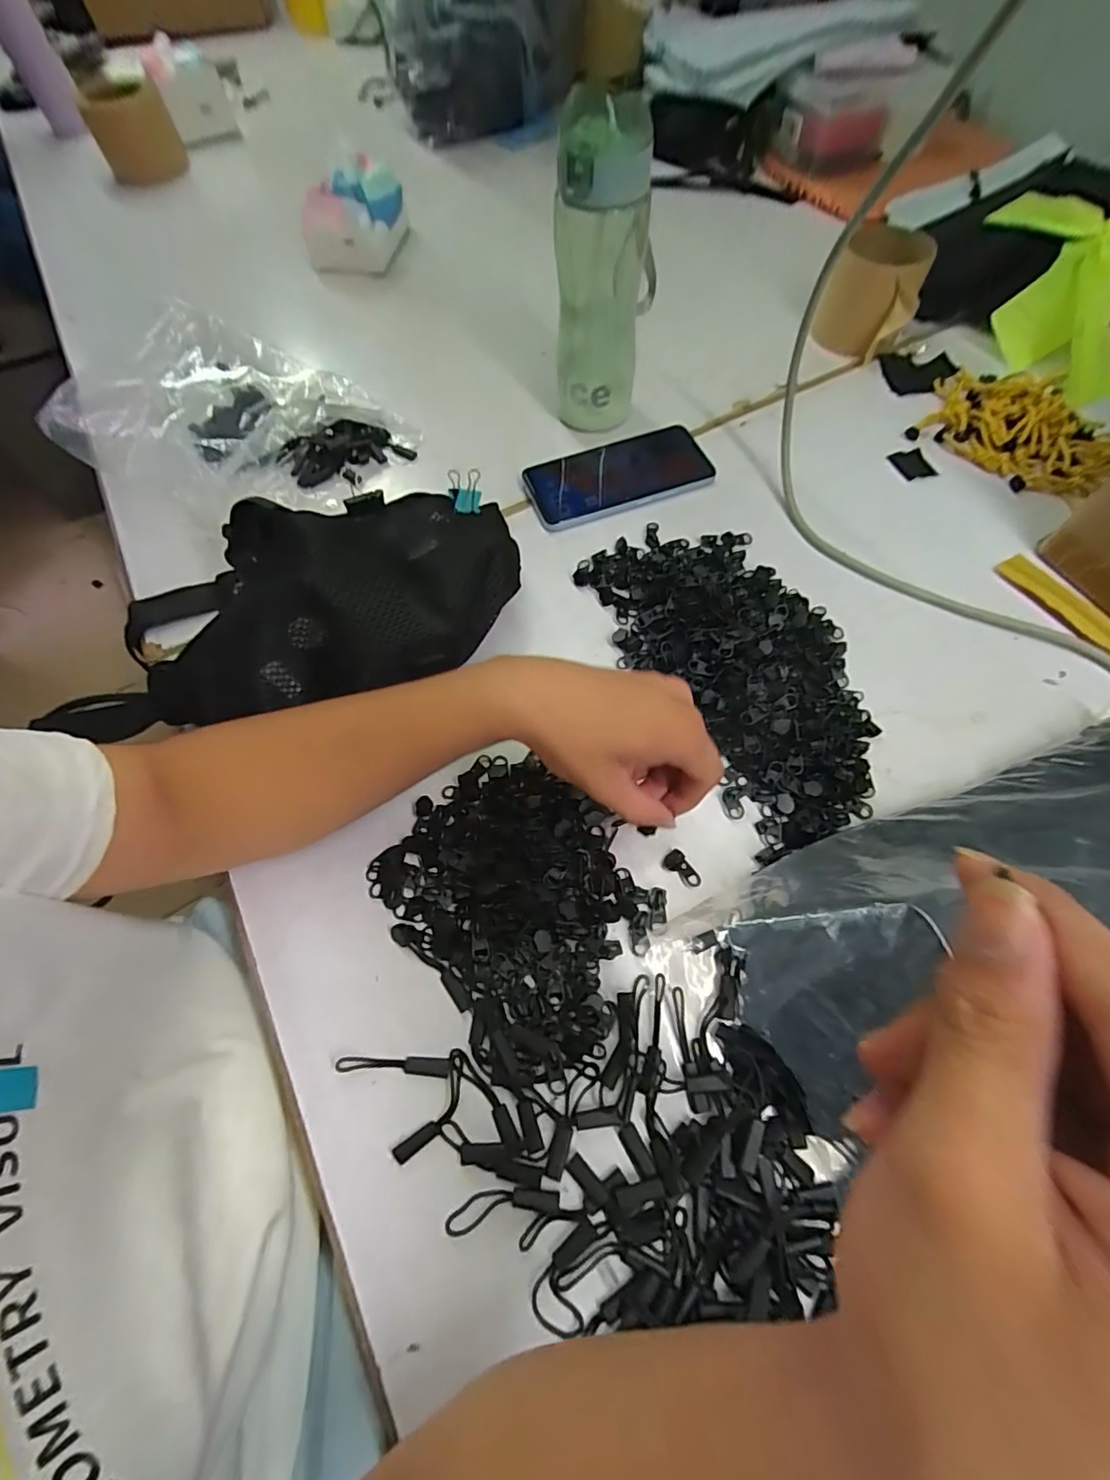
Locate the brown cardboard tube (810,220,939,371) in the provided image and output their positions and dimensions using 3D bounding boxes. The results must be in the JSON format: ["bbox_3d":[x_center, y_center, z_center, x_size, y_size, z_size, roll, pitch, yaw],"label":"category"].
[{"bbox_3d":[0.309,-0.437,0.535,0.083,0.079,0.082,25,68,13],"label":"brown cardboard tube"}]

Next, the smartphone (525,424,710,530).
[{"bbox_3d":[0.056,-0.231,0.480,0.158,0.008,0.075,-19,66,-7],"label":"smartphone"}]

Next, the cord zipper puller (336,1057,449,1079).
[{"bbox_3d":[-0.088,0.178,0.297,0.059,0.008,0.009,2,65,3],"label":"cord zipper puller"}]

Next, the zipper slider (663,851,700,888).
[{"bbox_3d":[0.081,0.081,0.343,0.025,0.006,0.013,39,72,18],"label":"zipper slider"}]

